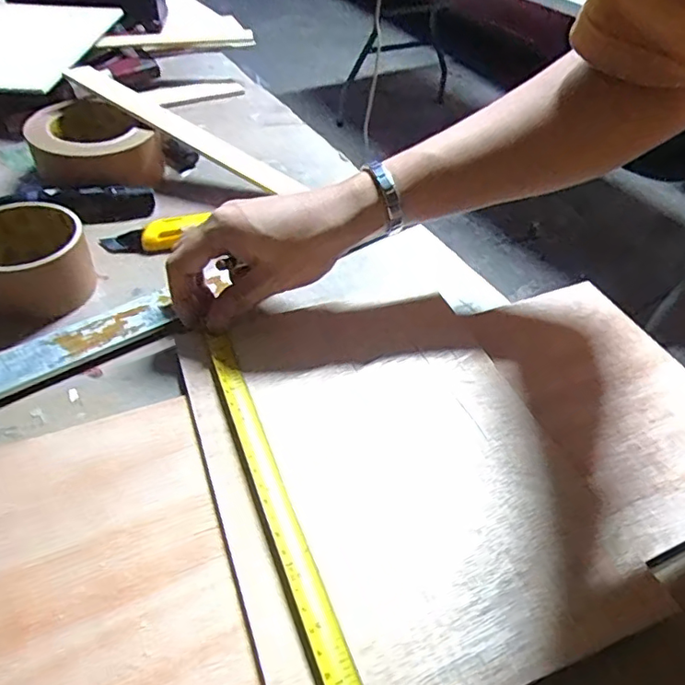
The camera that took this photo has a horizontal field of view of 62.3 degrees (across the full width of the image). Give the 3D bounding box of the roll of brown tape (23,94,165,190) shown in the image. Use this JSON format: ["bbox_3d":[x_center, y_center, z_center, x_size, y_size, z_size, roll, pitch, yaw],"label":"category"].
[{"bbox_3d":[-0.231,-0.179,0.528,0.103,0.055,0.102,3,47,-3],"label":"roll of brown tape"}]

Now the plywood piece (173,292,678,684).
[{"bbox_3d":[0.027,0.068,0.336,0.200,0.008,0.258,-14,49,-18],"label":"plywood piece"}]

